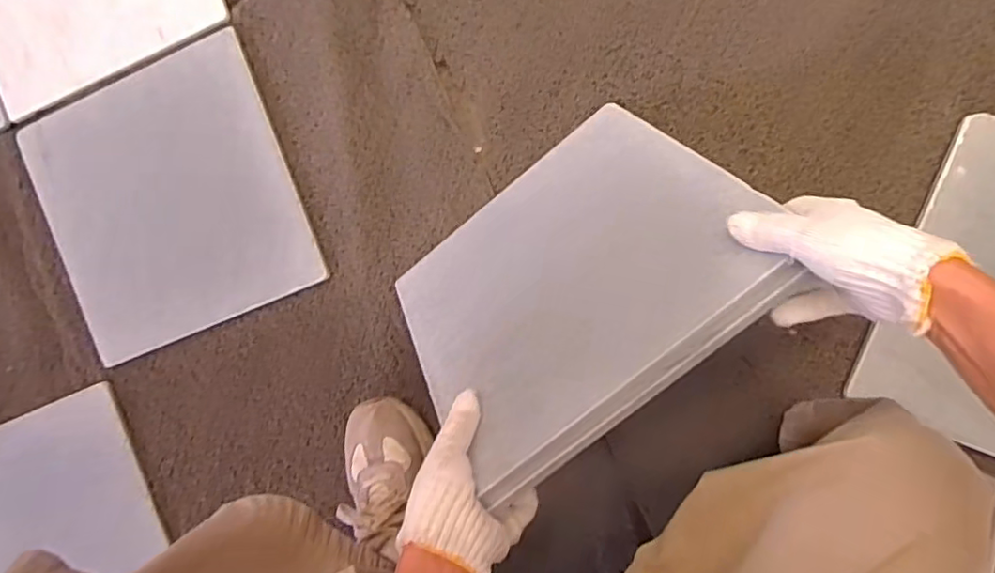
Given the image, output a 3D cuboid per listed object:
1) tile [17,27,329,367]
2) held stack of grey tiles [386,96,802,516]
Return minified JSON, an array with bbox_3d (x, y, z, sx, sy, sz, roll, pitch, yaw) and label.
[{"bbox_3d":[-0.387,-0.099,0.707,0.302,0.019,0.301,-21,91,11],"label":"tile"},{"bbox_3d":[0.054,-0.015,0.524,0.292,0.304,0.017,-40,128,7],"label":"held stack of grey tiles"}]

